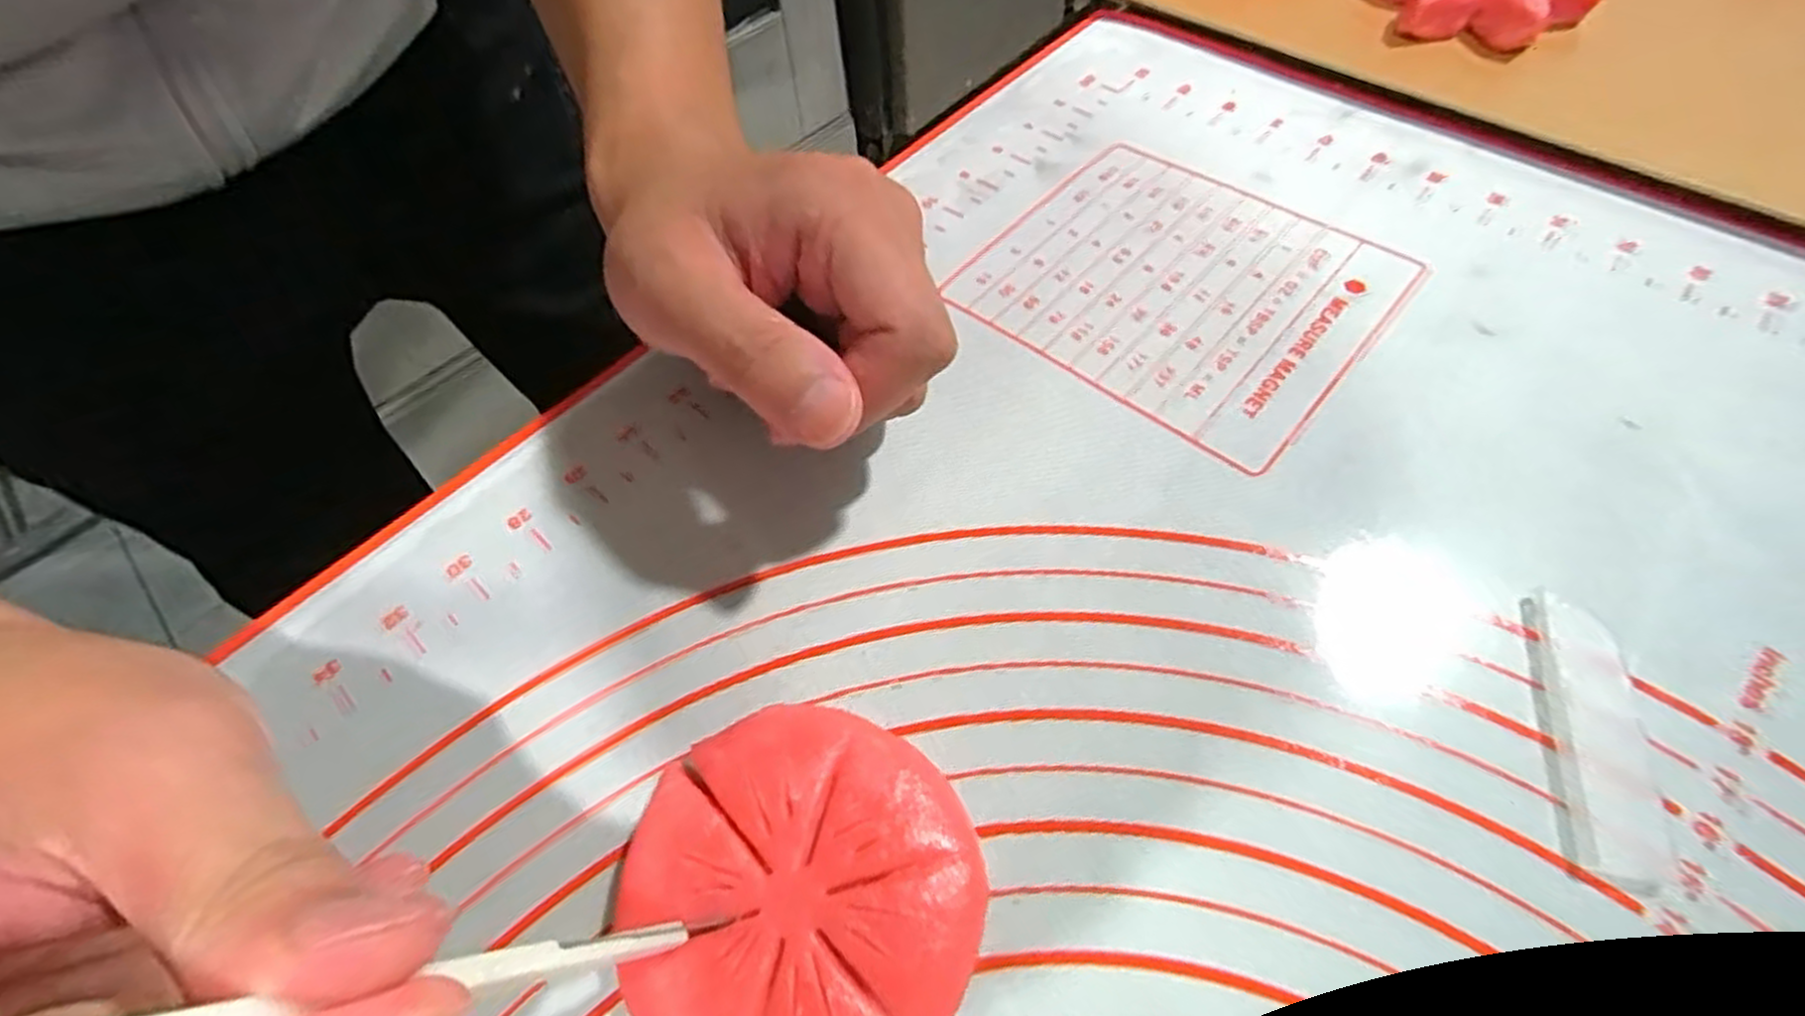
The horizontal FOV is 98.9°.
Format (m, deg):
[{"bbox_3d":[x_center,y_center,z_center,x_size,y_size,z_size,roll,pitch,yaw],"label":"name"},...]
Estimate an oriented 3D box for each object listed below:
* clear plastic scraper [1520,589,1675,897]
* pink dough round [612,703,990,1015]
[{"bbox_3d":[0.146,0.047,0.162,0.019,0.004,0.060,9,59,9],"label":"clear plastic scraper"},{"bbox_3d":[-0.021,0.077,0.157,0.071,0.015,0.067,-2,58,3],"label":"pink dough round"}]

